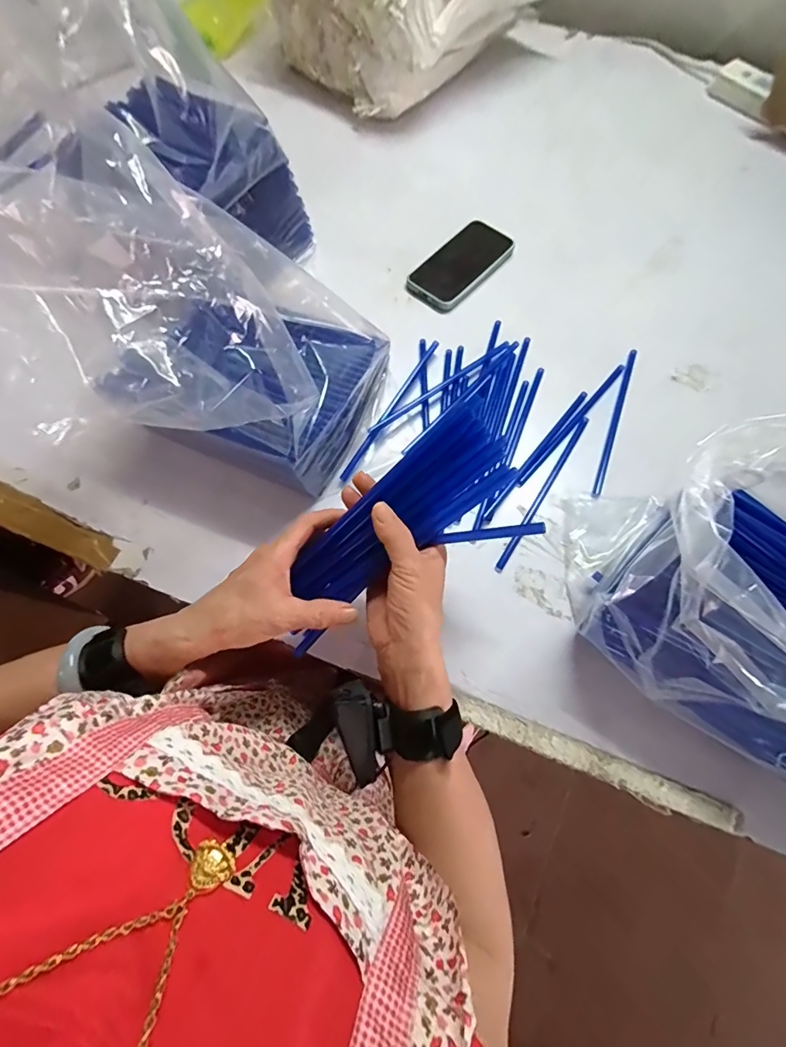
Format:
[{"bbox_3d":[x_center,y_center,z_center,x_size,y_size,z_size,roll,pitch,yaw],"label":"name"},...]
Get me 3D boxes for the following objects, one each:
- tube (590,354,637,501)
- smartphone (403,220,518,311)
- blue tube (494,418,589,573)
[{"bbox_3d":[0.266,-0.126,0.535,0.009,0.004,0.221,21,71,7],"label":"tube"},{"bbox_3d":[0.095,-0.358,0.619,0.083,0.007,0.162,39,74,13],"label":"smartphone"},{"bbox_3d":[0.171,-0.037,0.505,0.009,0.007,0.218,32,72,11],"label":"blue tube"}]

